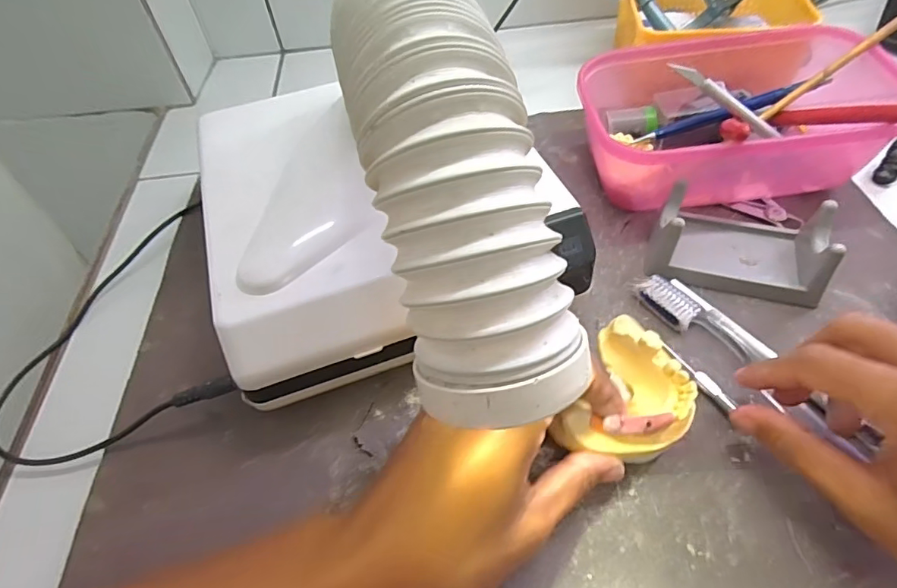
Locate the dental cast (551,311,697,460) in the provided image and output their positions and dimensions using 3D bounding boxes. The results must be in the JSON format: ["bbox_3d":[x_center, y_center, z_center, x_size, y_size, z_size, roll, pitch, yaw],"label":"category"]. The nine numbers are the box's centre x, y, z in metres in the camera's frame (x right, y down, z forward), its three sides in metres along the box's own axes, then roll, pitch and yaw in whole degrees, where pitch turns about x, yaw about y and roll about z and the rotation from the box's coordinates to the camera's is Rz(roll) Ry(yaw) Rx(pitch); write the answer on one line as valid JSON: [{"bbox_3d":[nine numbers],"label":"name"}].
[{"bbox_3d":[0.088,0.049,0.240,0.051,0.024,0.072,24,58,21],"label":"dental cast"}]

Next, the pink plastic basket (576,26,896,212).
[{"bbox_3d":[0.188,-0.126,0.354,0.192,0.069,0.142,-4,53,1],"label":"pink plastic basket"}]

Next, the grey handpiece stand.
[{"bbox_3d":[0.175,-0.032,0.306,0.093,0.040,0.052,12,55,13],"label":"grey handpiece stand"}]

